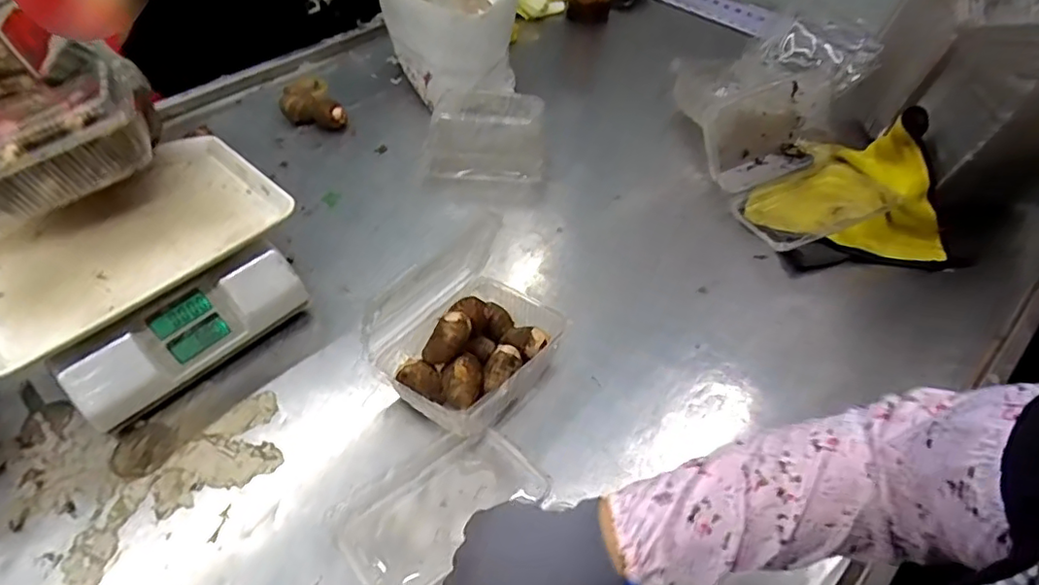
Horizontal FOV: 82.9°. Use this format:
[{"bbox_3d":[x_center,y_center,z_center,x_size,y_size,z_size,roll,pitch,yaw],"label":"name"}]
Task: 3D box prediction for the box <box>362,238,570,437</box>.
[{"bbox_3d":[-0.044,0.039,0.576,0.127,0.152,0.173,36,57,26],"label":"box"}]

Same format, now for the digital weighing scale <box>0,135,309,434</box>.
[{"bbox_3d":[-0.393,-0.014,0.627,0.221,0.125,0.288,35,56,25],"label":"digital weighing scale"}]

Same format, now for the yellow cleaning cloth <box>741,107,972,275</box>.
[{"bbox_3d":[0.422,-0.136,0.761,0.238,0.128,0.205,0,49,-2],"label":"yellow cleaning cloth"}]

